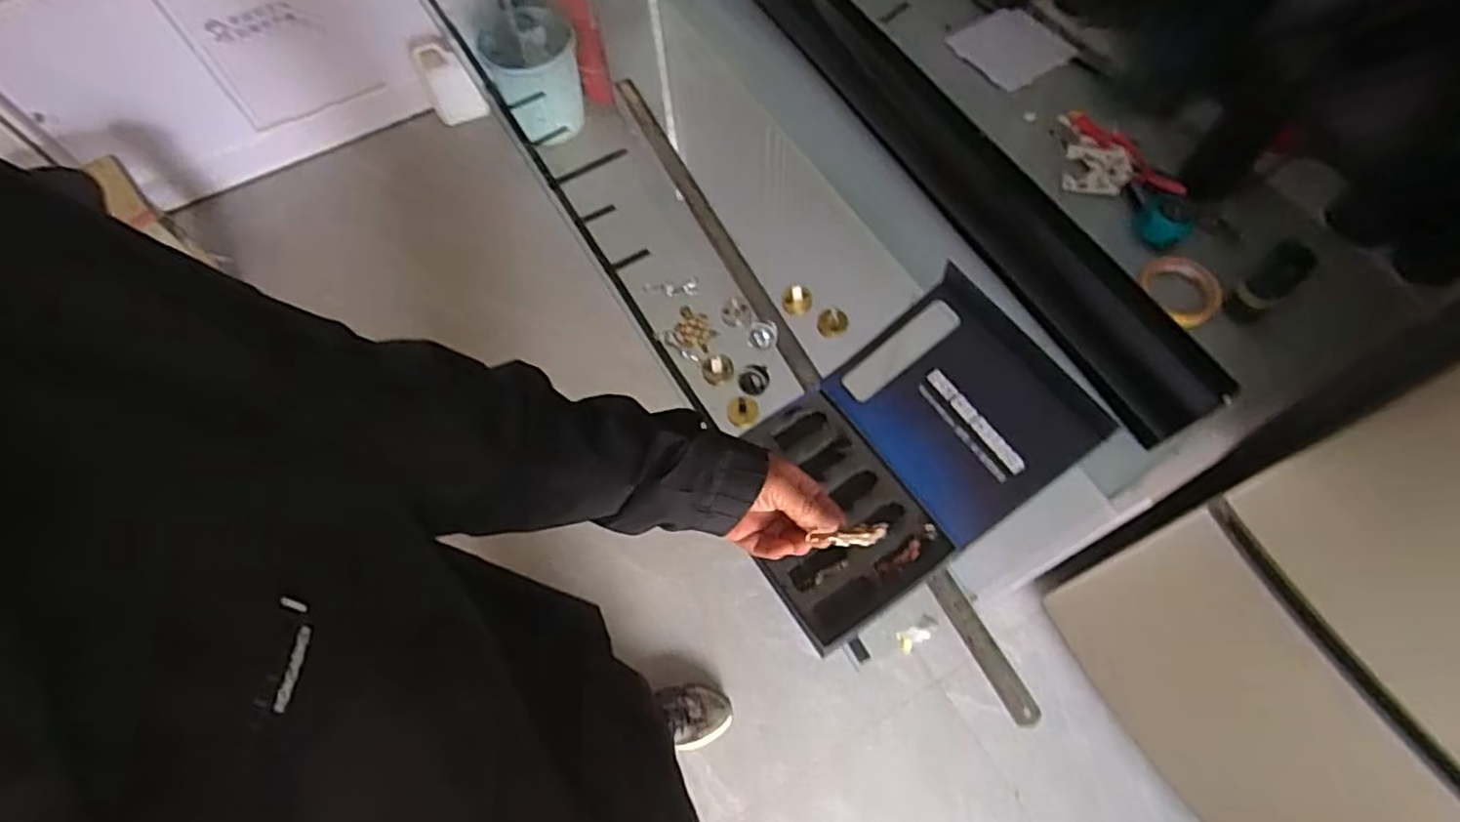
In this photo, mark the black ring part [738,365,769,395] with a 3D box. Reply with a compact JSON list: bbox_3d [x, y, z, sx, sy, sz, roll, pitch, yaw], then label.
[{"bbox_3d":[0.029,-0.036,0.835,0.037,0.018,0.034,-2,64,1],"label":"black ring part"}]

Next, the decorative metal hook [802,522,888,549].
[{"bbox_3d":[0.102,0.107,0.586,0.069,0.011,0.017,-5,63,-13],"label":"decorative metal hook"}]

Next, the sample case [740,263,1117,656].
[{"bbox_3d":[0.177,0.046,0.745,0.370,0.054,0.243,-40,63,5],"label":"sample case"}]

